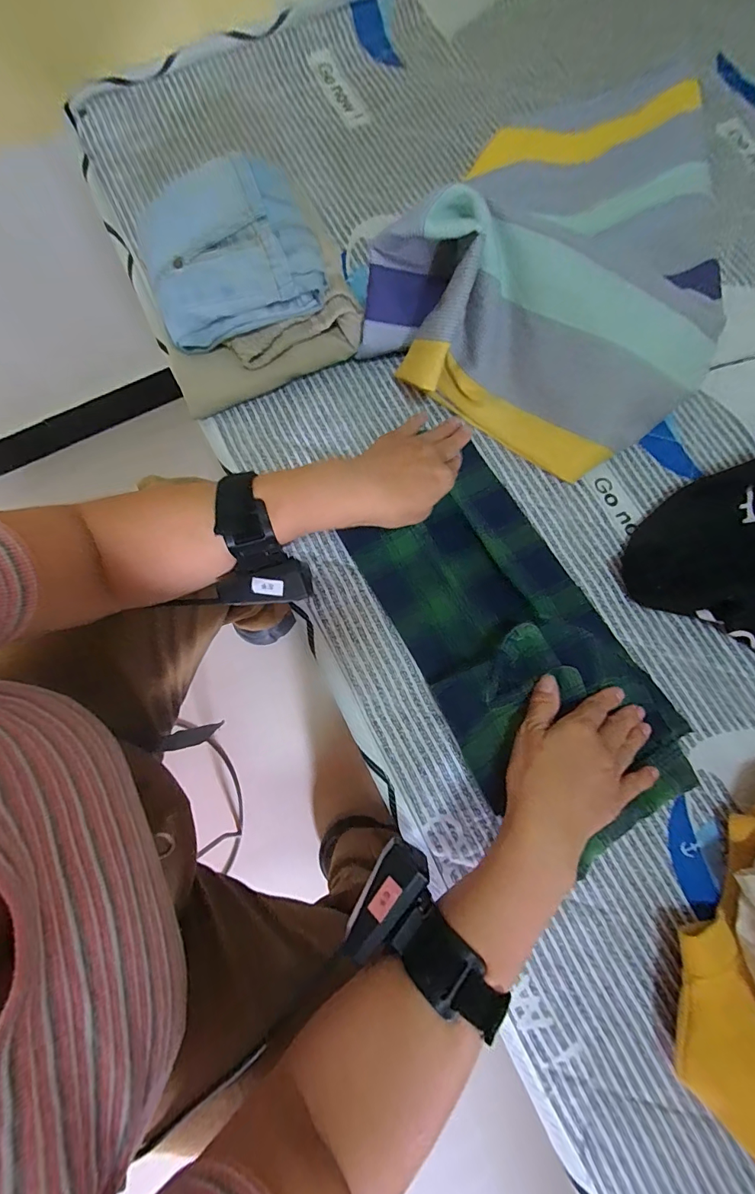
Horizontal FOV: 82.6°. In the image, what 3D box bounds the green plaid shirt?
[{"bbox_3d":[0.112,0.039,0.361,0.161,0.038,0.312,-31,80,-6],"label":"green plaid shirt"}]

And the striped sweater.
[{"bbox_3d":[0.204,-0.350,0.402,0.276,0.117,0.427,32,81,6],"label":"striped sweater"}]

